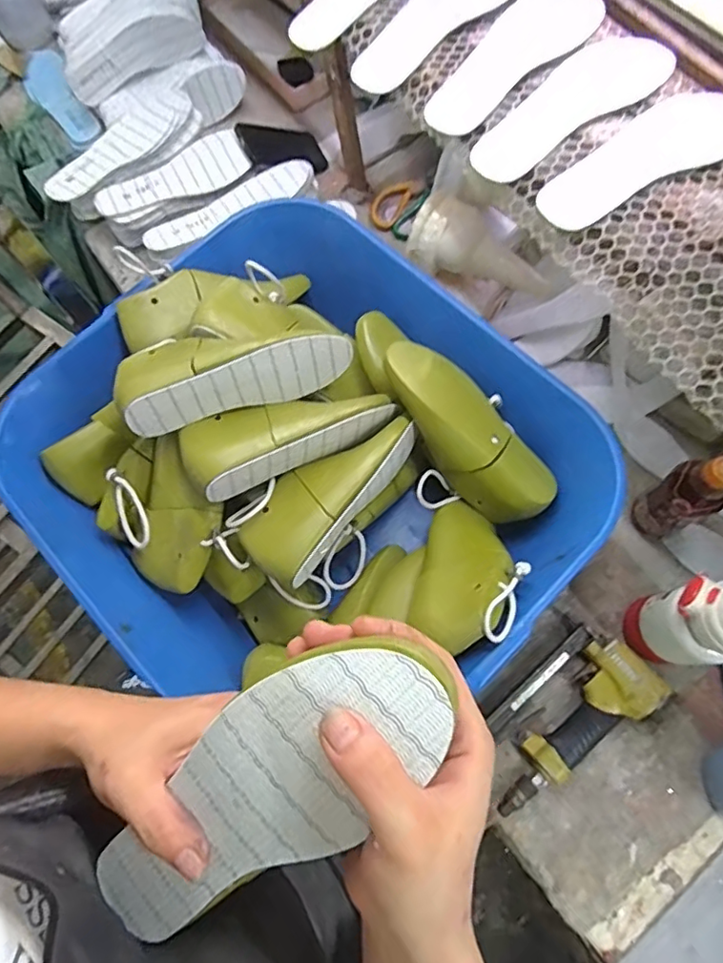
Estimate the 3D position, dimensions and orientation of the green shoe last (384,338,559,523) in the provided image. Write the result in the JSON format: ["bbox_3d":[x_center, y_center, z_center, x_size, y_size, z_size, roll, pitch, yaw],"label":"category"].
[{"bbox_3d":[0.117,-0.057,0.639,0.085,0.065,0.239,-41,96,-11],"label":"green shoe last"}]

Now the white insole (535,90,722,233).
[{"bbox_3d":[0.267,-0.301,0.509,0.227,0.004,0.078,-34,73,-9],"label":"white insole"}]

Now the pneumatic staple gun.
[{"bbox_3d":[0.229,0.275,0.628,0.130,0.046,0.226,40,77,14],"label":"pneumatic staple gun"}]

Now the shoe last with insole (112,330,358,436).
[{"bbox_3d":[-0.138,-0.131,0.600,0.236,0.079,0.095,-23,72,-5],"label":"shoe last with insole"}]

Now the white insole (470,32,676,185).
[{"bbox_3d":[0.203,-0.367,0.532,0.238,0.006,0.076,-37,74,-10],"label":"white insole"}]

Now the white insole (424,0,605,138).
[{"bbox_3d":[0.159,-0.431,0.554,0.080,0.008,0.238,39,77,14],"label":"white insole"}]

